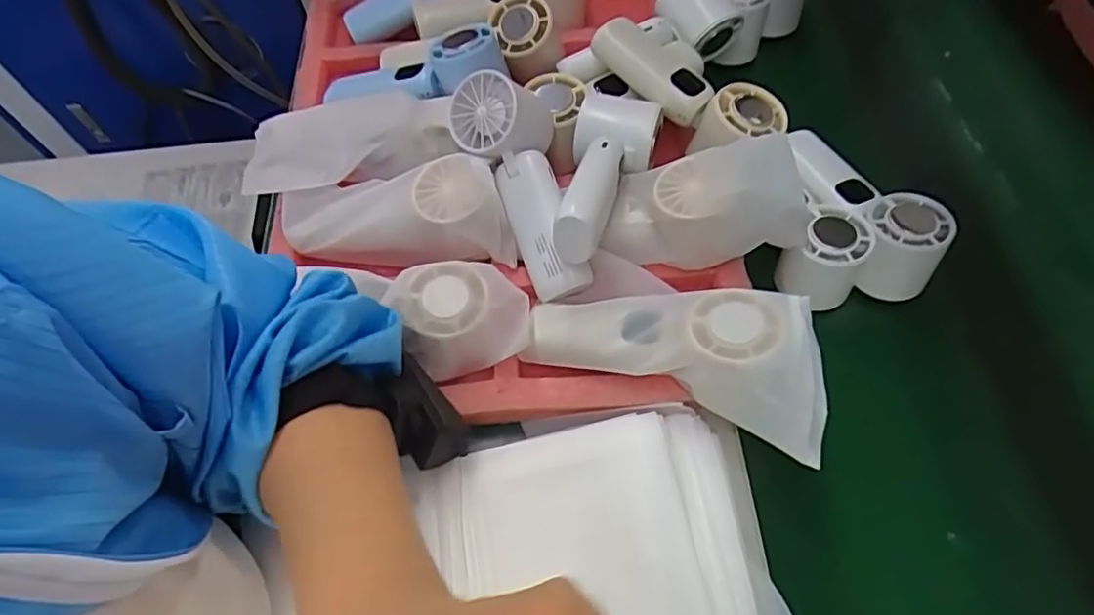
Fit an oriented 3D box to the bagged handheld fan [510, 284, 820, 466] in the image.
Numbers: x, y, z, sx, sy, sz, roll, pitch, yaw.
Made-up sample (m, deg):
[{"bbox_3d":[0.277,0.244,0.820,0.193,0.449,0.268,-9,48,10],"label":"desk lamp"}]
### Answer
[{"bbox_3d":[0.073,0.023,0.363,0.176,0.039,0.079,11,60,27],"label":"bagged handheld fan"}]

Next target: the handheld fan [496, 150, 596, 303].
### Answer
[{"bbox_3d":[-0.004,-0.055,0.412,0.041,0.039,0.099,-16,78,-5],"label":"handheld fan"}]

